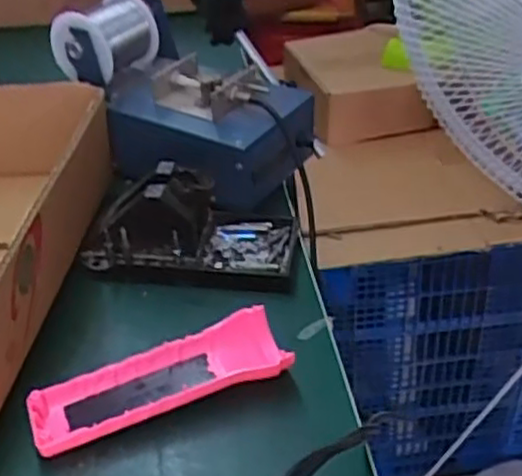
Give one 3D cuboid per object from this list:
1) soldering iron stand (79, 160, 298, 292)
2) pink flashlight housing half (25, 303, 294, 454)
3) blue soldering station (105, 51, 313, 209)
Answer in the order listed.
[{"bbox_3d":[-0.052,-0.015,0.537,0.150,0.073,0.081,4,37,5],"label":"soldering iron stand"},{"bbox_3d":[-0.061,0.088,0.437,0.152,0.028,0.048,-15,39,-19],"label":"pink flashlight housing half"},{"bbox_3d":[-0.044,-0.099,0.619,0.168,0.077,0.110,18,41,23],"label":"blue soldering station"}]

